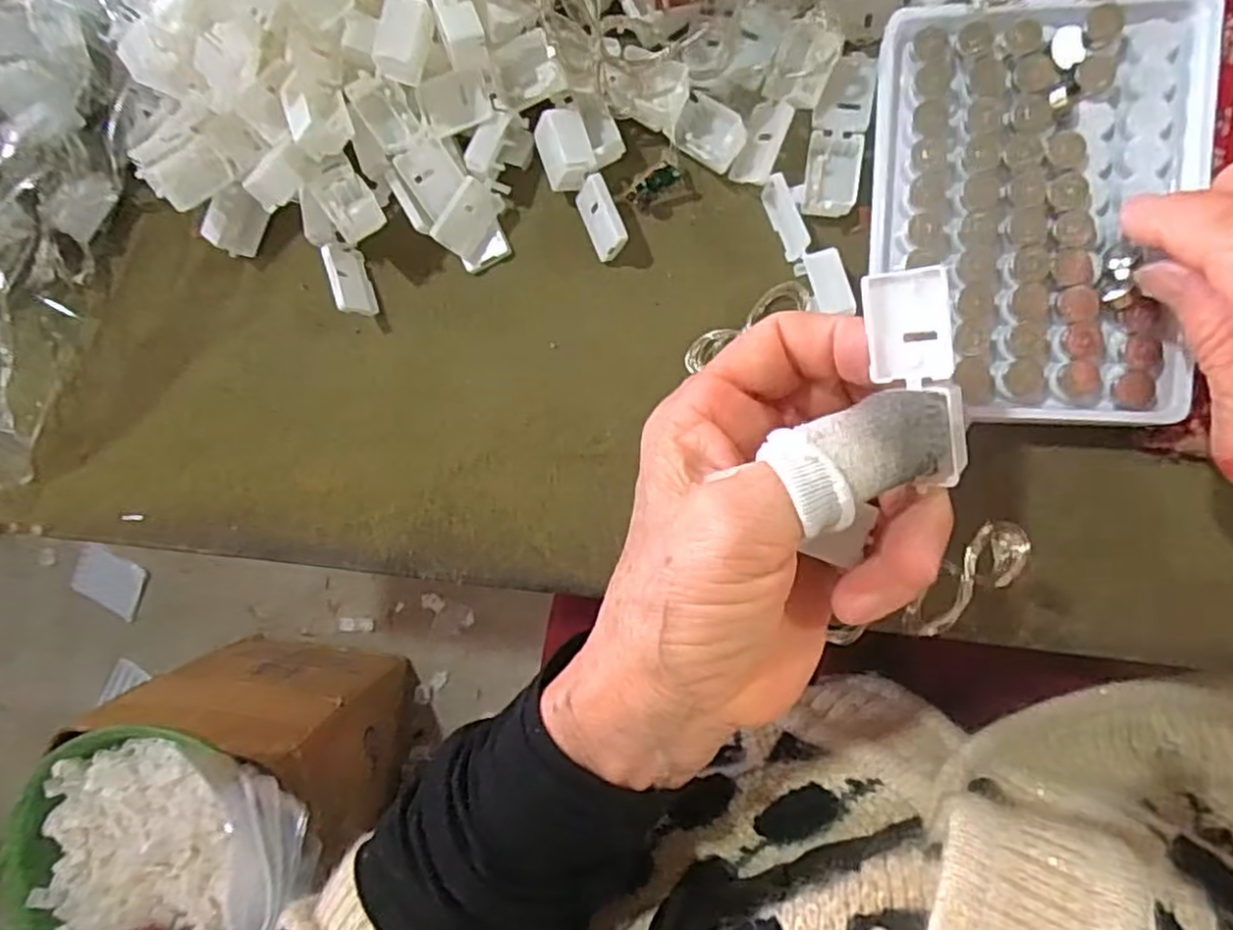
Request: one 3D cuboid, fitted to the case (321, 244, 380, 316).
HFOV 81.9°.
[{"bbox_3d":[-0.108,-0.075,0.288,0.006,0.022,0.027,-12,91,26],"label":"case"}]

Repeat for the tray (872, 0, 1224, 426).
[{"bbox_3d":[0.132,-0.079,0.225,0.091,0.012,0.128,2,93,9],"label":"tray"}]

